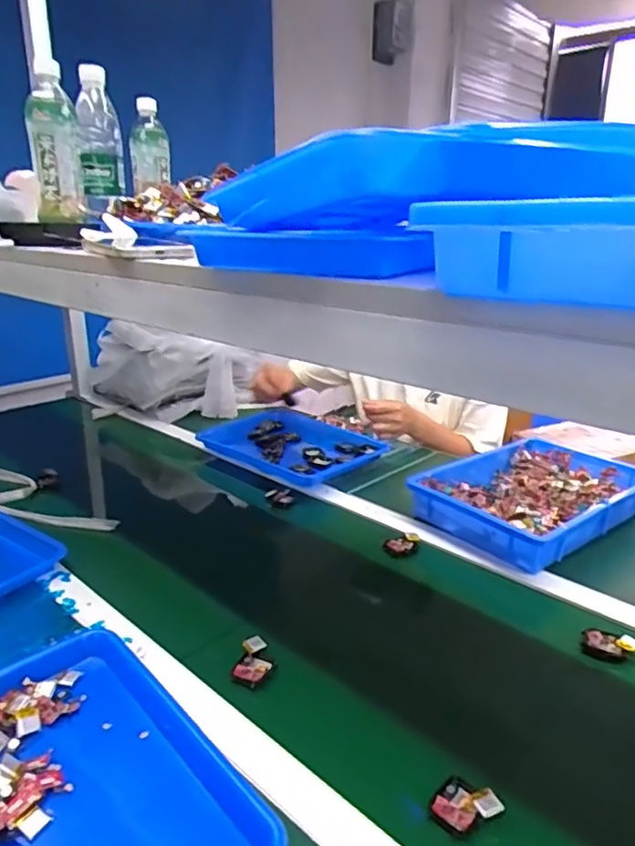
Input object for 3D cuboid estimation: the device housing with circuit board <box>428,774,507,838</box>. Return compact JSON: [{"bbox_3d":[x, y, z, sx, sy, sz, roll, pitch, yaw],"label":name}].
[{"bbox_3d":[0.121,0.316,0.480,0.048,0.025,0.043,14,24,38],"label":"device housing with circuit board"}]

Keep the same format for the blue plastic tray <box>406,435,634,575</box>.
[{"bbox_3d":[0.356,0.114,0.968,0.364,0.054,0.264,-17,24,-37],"label":"blue plastic tray"}]

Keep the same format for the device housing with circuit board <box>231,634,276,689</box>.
[{"bbox_3d":[-0.066,0.256,0.634,0.038,0.020,0.052,7,21,22],"label":"device housing with circuit board"}]

